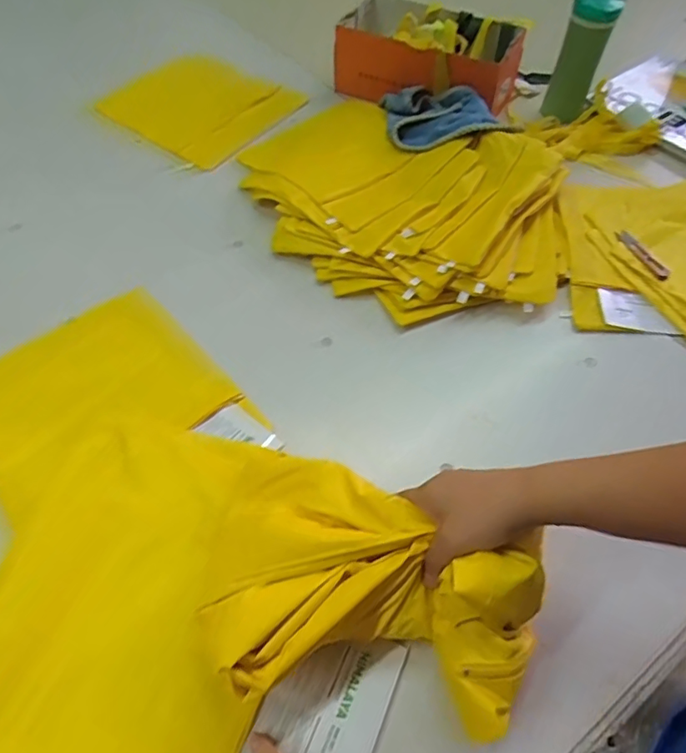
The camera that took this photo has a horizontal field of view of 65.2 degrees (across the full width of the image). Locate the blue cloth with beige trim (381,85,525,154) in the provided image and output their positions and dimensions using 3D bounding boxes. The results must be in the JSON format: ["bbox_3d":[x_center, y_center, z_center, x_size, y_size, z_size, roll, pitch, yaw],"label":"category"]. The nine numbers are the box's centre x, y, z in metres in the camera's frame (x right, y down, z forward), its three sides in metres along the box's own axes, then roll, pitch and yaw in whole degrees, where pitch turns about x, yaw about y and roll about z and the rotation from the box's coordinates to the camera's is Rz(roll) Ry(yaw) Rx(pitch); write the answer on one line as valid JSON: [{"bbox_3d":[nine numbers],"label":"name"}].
[{"bbox_3d":[0.167,-0.425,0.874,0.189,0.054,0.173,-4,56,-4],"label":"blue cloth with beige trim"}]

